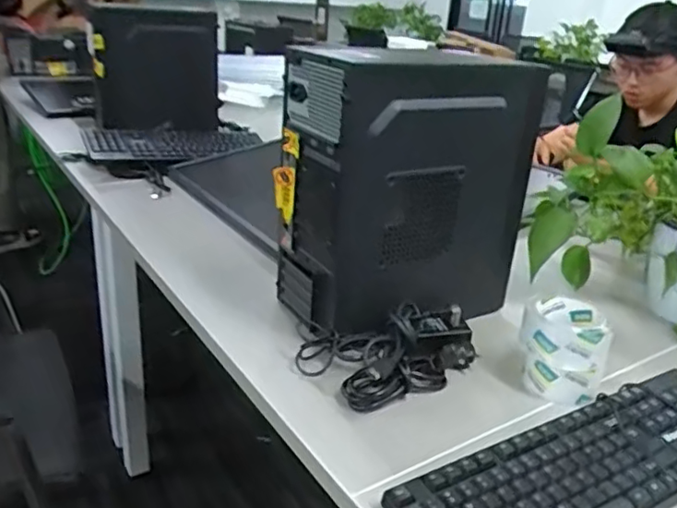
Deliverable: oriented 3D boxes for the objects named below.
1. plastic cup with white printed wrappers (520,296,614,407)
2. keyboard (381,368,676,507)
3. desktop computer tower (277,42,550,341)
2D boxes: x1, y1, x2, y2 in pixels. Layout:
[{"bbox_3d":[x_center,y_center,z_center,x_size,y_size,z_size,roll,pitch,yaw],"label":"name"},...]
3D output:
[{"bbox_3d":[0.273,0.114,0.737,0.097,0.102,0.110,15,26,23],"label":"plastic cup with white printed wrappers"},{"bbox_3d":[0.251,0.204,0.587,0.416,0.026,0.126,-10,27,-30],"label":"keyboard"},{"bbox_3d":[0.100,-0.092,0.813,0.315,0.314,0.164,-9,27,-27],"label":"desktop computer tower"}]

